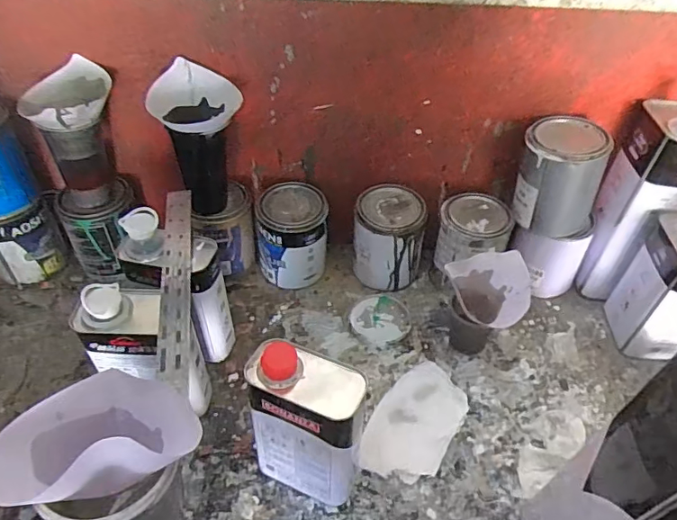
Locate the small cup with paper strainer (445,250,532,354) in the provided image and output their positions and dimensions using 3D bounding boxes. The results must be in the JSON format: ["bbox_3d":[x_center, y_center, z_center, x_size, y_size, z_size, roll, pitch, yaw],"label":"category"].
[{"bbox_3d":[0.204,0.064,0.714,0.101,0.129,0.092,2,46,-2],"label":"small cup with paper strainer"}]

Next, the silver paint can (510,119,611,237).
[{"bbox_3d":[0.313,-0.115,0.714,0.114,0.139,0.104,2,46,-2],"label":"silver paint can"}]

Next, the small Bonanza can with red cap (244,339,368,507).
[{"bbox_3d":[-0.034,0.172,0.532,0.116,0.193,0.071,15,47,10],"label":"small Bonanza can with red cap"}]

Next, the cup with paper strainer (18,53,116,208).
[{"bbox_3d":[-0.348,-0.158,0.683,0.098,0.166,0.123,4,46,1],"label":"cup with paper strainer"}]

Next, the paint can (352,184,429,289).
[{"bbox_3d":[0.076,-0.031,0.789,0.104,0.131,0.100,2,46,-2],"label":"paint can"}]

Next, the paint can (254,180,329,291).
[{"bbox_3d":[-0.073,-0.038,0.790,0.105,0.143,0.098,-3,46,-6],"label":"paint can"}]

